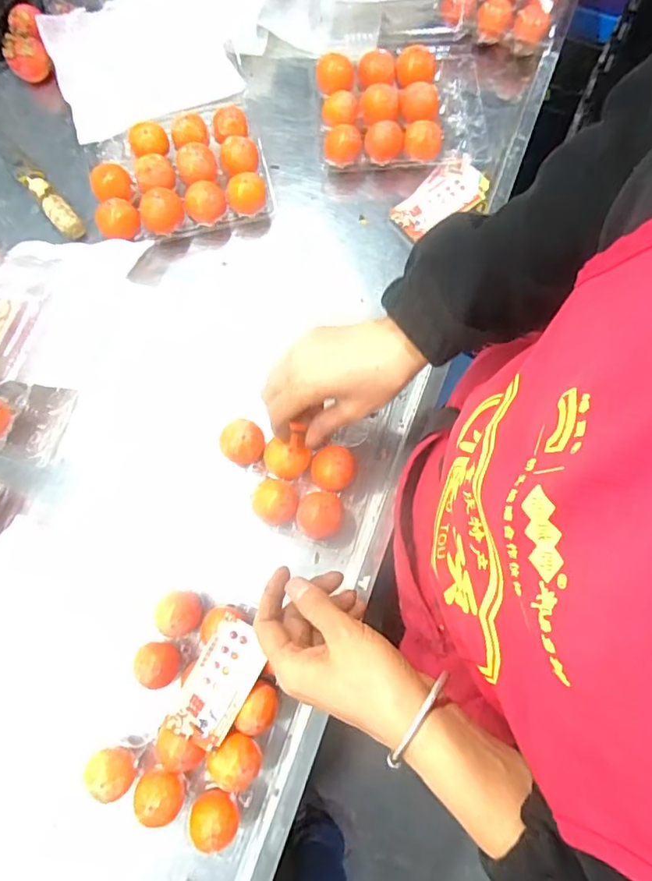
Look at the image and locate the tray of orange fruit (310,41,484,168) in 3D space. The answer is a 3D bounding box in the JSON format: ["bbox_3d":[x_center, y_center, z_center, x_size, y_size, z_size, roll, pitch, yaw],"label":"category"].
[{"bbox_3d":[0.084,-0.395,0.628,0.185,0.053,0.164,-2,75,-1],"label":"tray of orange fruit"}]

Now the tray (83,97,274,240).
[{"bbox_3d":[-0.164,-0.294,0.601,0.194,0.055,0.139,-17,76,-5],"label":"tray"}]

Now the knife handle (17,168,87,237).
[{"bbox_3d":[-0.312,-0.273,0.607,0.026,0.025,0.115,-38,79,-9],"label":"knife handle"}]

